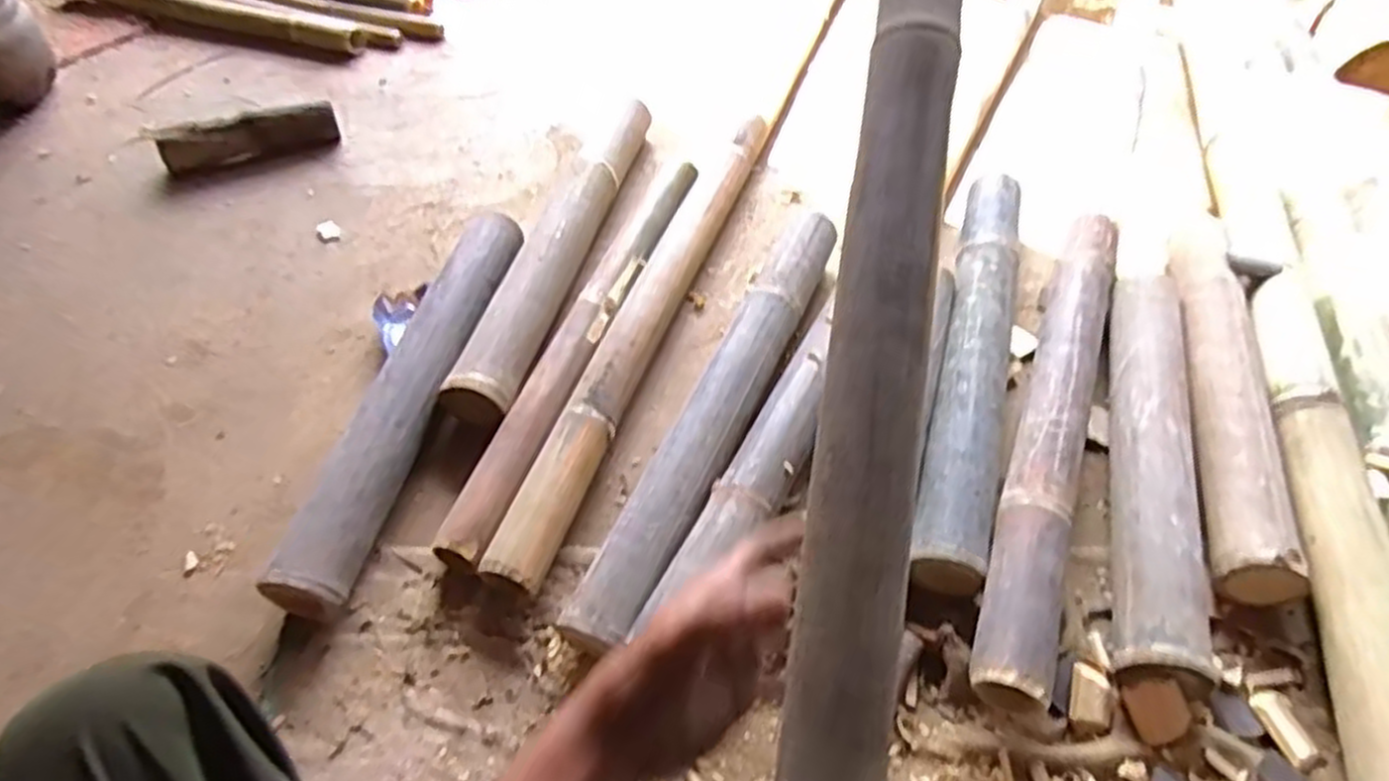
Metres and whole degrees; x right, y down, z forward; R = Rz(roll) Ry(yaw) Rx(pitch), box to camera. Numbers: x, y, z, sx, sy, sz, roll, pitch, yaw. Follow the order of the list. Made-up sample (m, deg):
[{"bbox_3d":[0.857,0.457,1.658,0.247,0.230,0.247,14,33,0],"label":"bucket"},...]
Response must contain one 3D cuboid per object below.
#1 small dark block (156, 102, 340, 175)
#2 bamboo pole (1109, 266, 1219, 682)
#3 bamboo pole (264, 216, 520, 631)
[{"bbox_3d":[-0.691,-0.393,1.235,0.253,0.055,0.039,-20,54,-17],"label":"small dark block"},{"bbox_3d":[0.485,0.057,0.842,0.081,0.077,0.517,14,52,10],"label":"bamboo pole"},{"bbox_3d":[-0.312,-0.002,0.901,0.078,0.074,0.535,11,52,8],"label":"bamboo pole"}]

